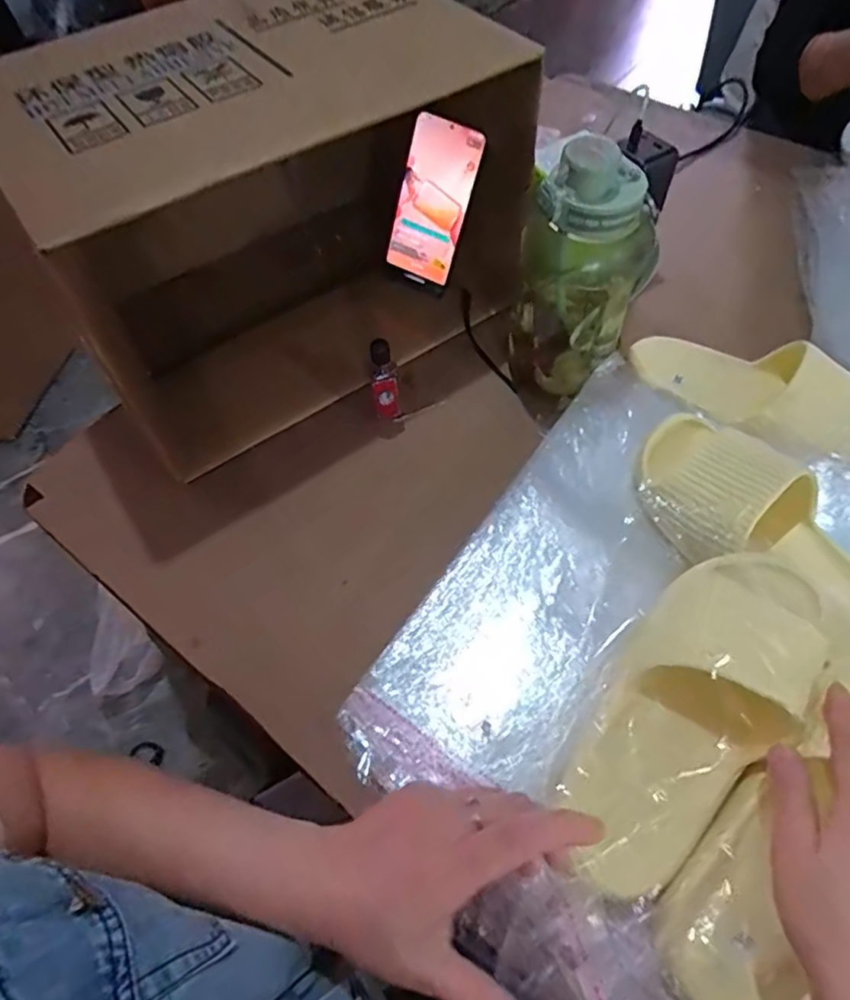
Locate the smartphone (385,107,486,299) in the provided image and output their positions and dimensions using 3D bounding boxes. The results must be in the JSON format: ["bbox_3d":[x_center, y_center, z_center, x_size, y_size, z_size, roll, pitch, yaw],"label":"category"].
[{"bbox_3d":[0.005,-0.289,0.603,0.069,0.154,0.008,24,40,6],"label":"smartphone"}]

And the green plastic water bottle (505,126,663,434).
[{"bbox_3d":[0.129,-0.179,0.521,0.117,0.214,0.107,12,60,12],"label":"green plastic water bottle"}]

